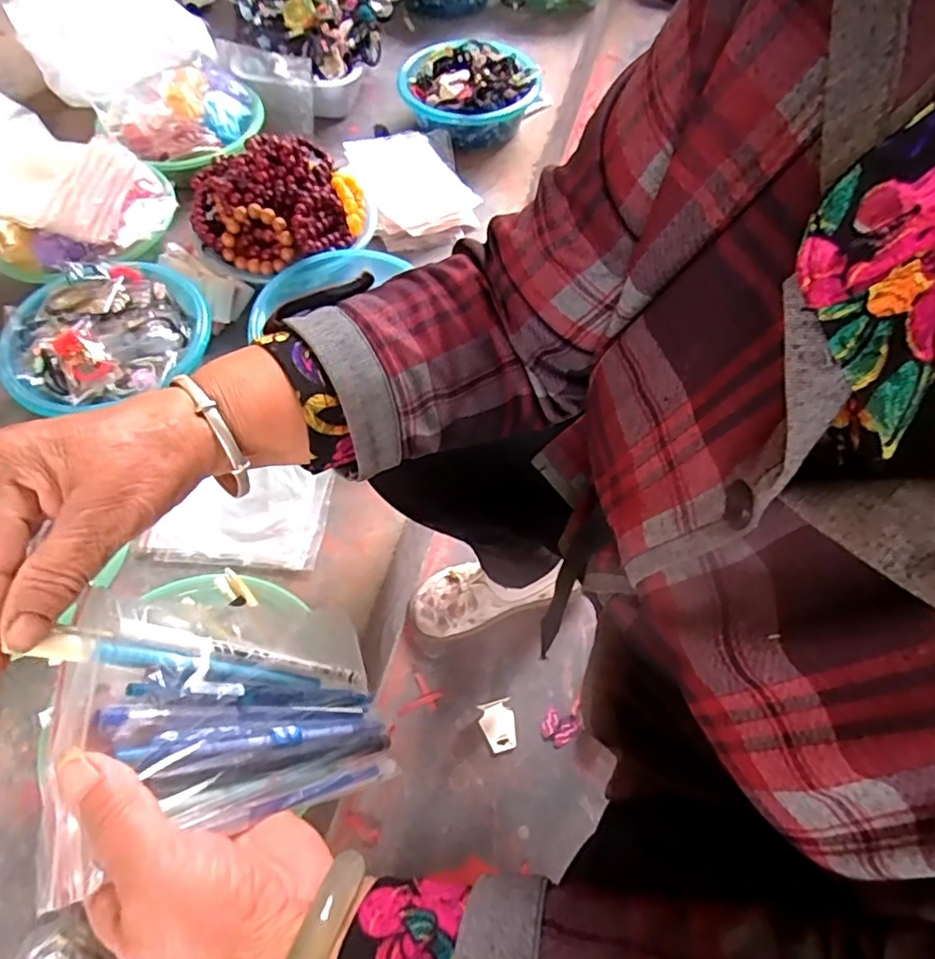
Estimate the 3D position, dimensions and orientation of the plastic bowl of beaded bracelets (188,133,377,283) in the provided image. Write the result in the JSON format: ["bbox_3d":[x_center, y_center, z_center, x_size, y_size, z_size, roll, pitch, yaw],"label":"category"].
[{"bbox_3d":[-0.239,-0.355,0.774,0.222,0.101,0.201,-28,65,-15],"label":"plastic bowl of beaded bracelets"}]

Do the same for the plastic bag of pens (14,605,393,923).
[{"bbox_3d":[-0.107,0.109,0.288,0.013,0.161,0.102,-31,67,30],"label":"plastic bag of pens"}]

